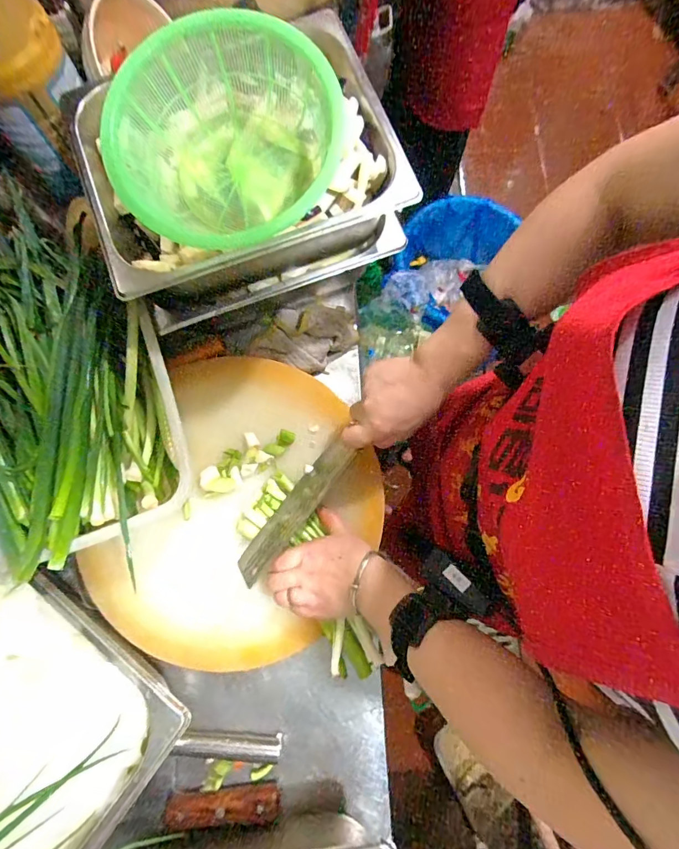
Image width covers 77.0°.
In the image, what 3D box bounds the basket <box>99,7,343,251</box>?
[{"bbox_3d":[-0.113,-0.265,0.413,0.175,0.085,0.210,20,80,5],"label":"basket"}]

